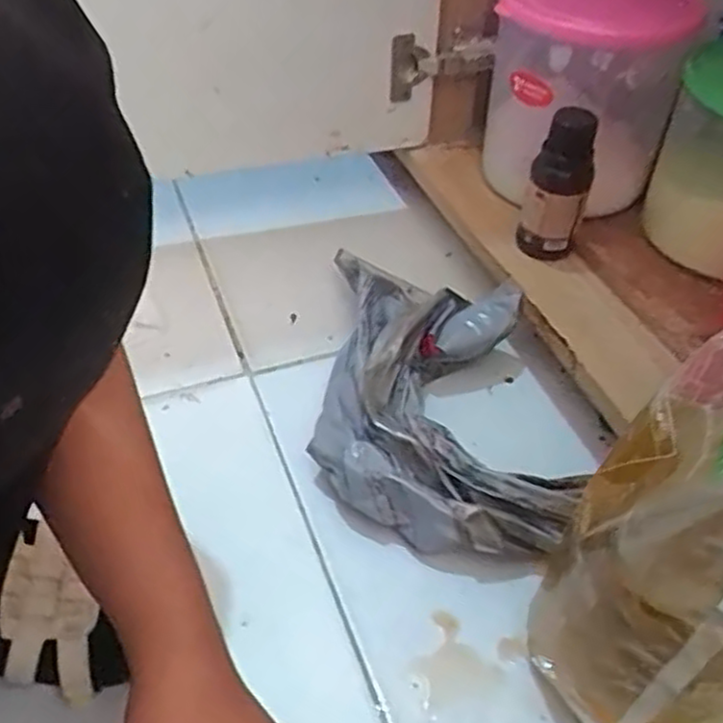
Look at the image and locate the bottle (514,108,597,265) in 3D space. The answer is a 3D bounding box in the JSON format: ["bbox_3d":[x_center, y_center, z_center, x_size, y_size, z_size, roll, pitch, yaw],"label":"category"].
[{"bbox_3d":[0.151,-0.132,0.580,0.046,0.116,0.036,12,45,9],"label":"bottle"}]

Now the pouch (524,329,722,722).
[{"bbox_3d":[0.157,0.086,0.363,0.093,0.262,0.160,33,52,27],"label":"pouch"}]

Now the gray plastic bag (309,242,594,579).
[{"bbox_3d":[0.053,0.018,0.572,0.168,0.061,0.283,1,45,-1],"label":"gray plastic bag"}]

